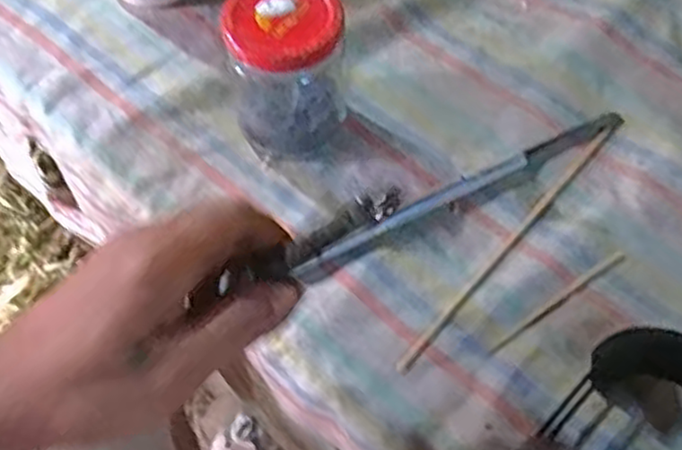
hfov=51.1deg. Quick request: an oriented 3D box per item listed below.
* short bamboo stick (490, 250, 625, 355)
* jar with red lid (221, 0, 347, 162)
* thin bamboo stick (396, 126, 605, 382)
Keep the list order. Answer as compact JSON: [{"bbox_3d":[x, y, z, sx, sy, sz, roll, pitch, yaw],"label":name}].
[{"bbox_3d":[0.119,0.041,0.390,0.097,0.004,0.006,-32,63,-14],"label":"short bamboo stick"},{"bbox_3d":[-0.029,-0.091,0.416,0.066,0.092,0.061,0,58,0],"label":"jar with red lid"},{"bbox_3d":[0.098,0.009,0.408,0.008,0.004,0.202,37,69,22],"label":"thin bamboo stick"}]

